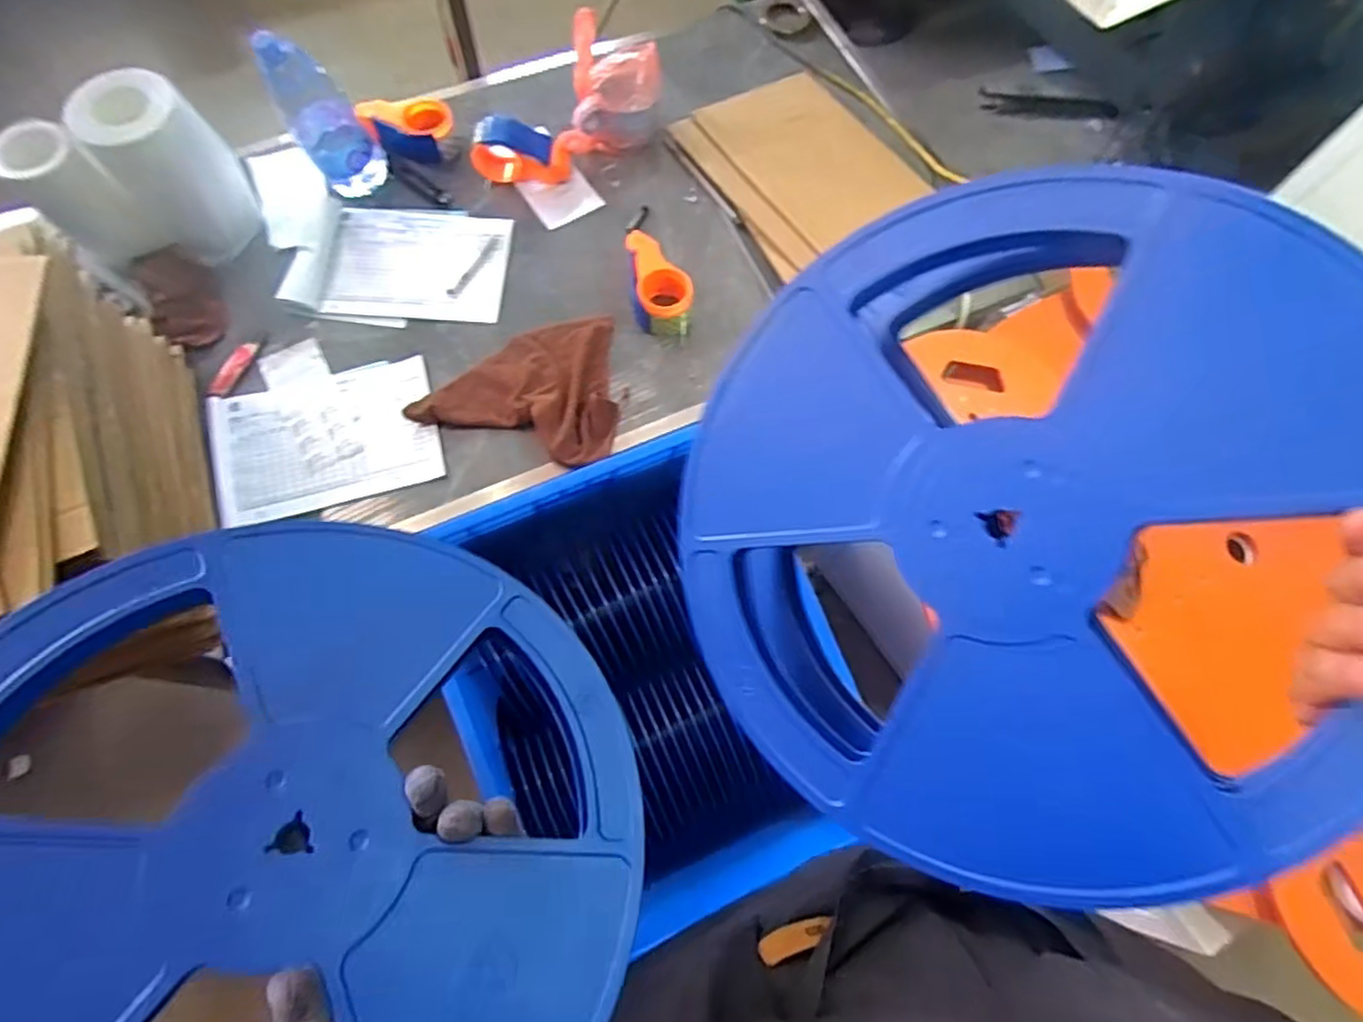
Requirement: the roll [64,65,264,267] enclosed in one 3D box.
[{"bbox_3d":[-0.703,-0.478,0.937,0.144,0.212,0.135,1,70,-1],"label":"roll"}]

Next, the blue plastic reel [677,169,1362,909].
[{"bbox_3d":[0.159,0.008,0.329,0.305,0.065,0.315,-29,75,23],"label":"blue plastic reel"}]

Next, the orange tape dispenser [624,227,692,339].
[{"bbox_3d":[-0.031,-0.345,1.019,0.090,0.078,0.127,-6,71,-4],"label":"orange tape dispenser"}]

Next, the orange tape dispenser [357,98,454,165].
[{"bbox_3d":[-0.453,-0.639,1.104,0.149,0.049,0.085,7,70,1],"label":"orange tape dispenser"}]

